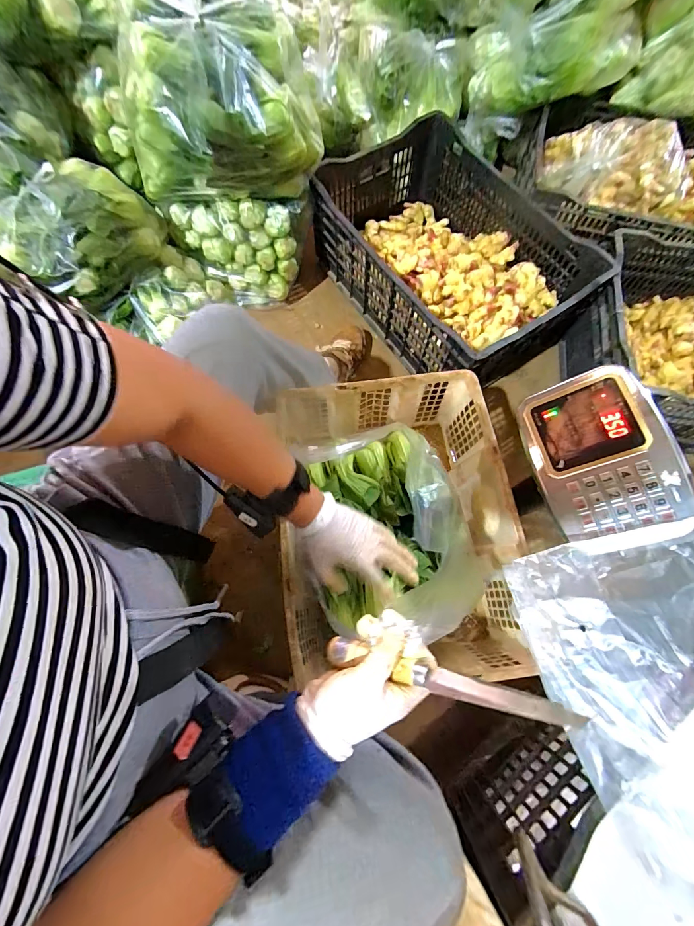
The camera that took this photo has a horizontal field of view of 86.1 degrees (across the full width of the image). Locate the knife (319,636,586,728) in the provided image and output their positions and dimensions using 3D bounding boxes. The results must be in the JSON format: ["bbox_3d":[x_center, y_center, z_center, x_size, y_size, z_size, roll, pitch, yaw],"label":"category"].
[{"bbox_3d":[0.069,0.172,0.296,0.201,0.019,0.019,0,68,30],"label":"knife"}]

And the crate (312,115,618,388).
[{"bbox_3d":[0.229,-0.491,0.903,0.434,0.205,0.629,-35,75,-12],"label":"crate"}]

